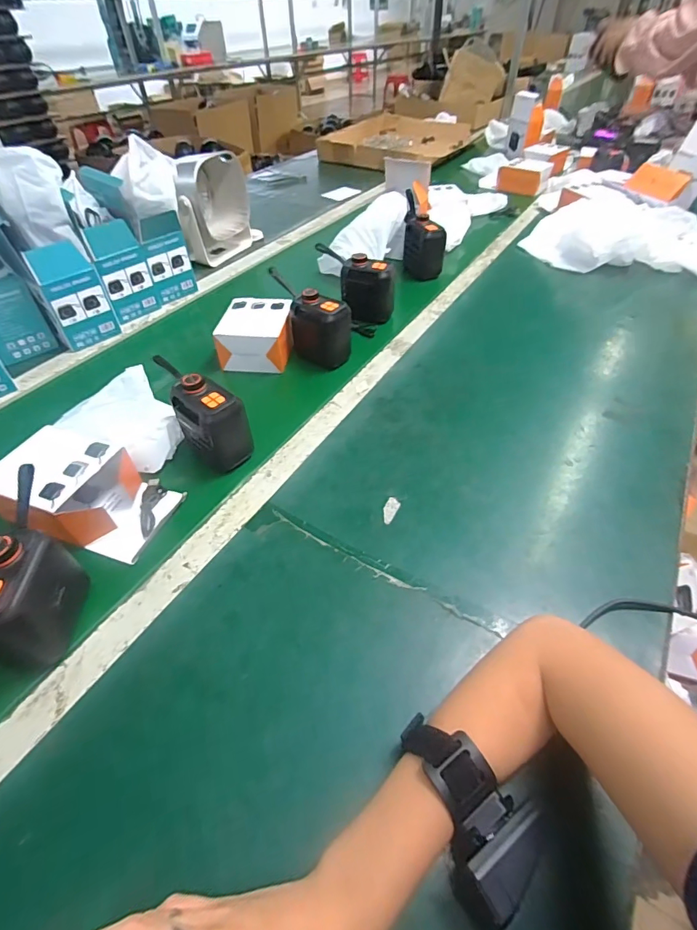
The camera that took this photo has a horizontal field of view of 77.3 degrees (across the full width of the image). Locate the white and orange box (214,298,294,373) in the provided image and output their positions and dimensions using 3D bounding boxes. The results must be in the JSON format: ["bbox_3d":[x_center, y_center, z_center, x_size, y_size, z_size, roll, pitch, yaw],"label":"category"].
[{"bbox_3d":[-0.138,-0.203,0.678,0.107,0.066,0.104,1,49,9],"label":"white and orange box"}]

